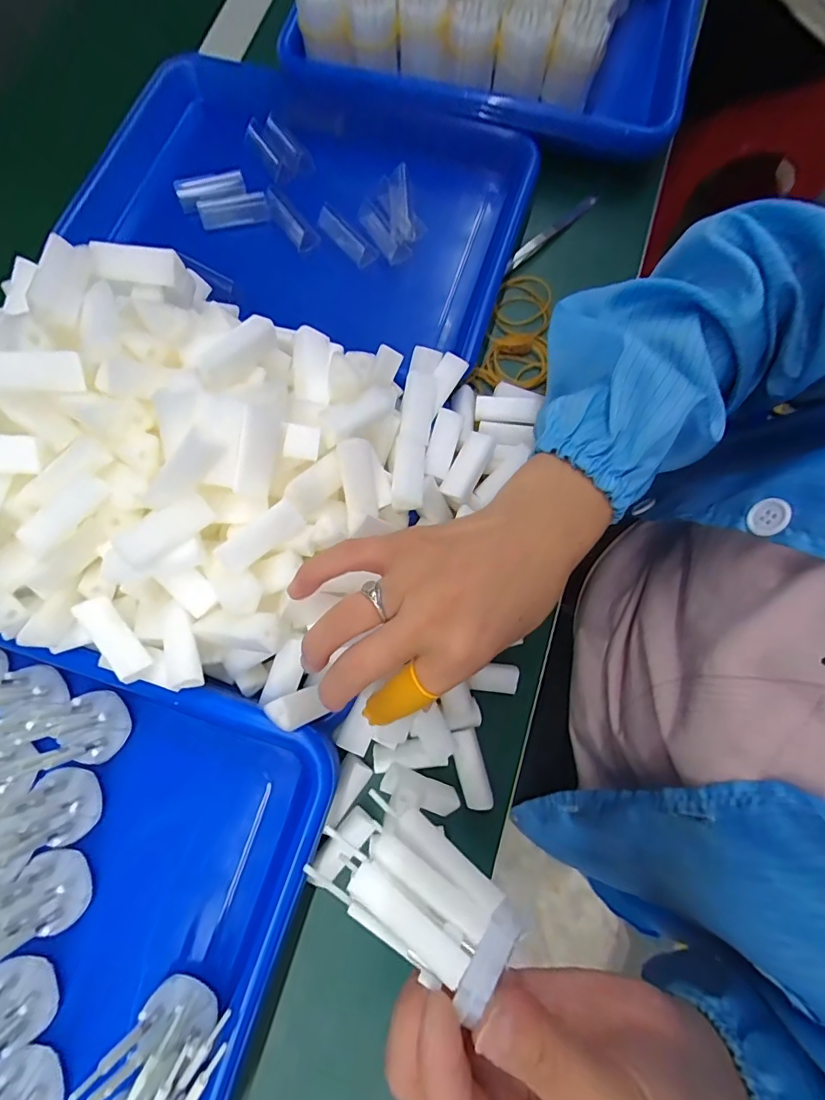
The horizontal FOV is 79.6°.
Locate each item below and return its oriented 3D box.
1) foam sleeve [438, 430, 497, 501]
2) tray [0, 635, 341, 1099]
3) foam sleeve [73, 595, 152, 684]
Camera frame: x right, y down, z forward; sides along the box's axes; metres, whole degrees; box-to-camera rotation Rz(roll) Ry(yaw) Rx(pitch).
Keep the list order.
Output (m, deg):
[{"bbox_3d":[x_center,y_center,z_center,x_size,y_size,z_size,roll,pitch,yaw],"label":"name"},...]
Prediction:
[{"bbox_3d":[0.036,-0.054,0.315,0.020,0.009,0.045,27,78,7],"label":"foam sleeve"},{"bbox_3d":[-0.231,0.166,0.251,0.334,0.064,0.246,16,77,5],"label":"tray"},{"bbox_3d":[-0.151,0.044,0.251,0.013,0.015,0.046,-38,78,-8],"label":"foam sleeve"}]

